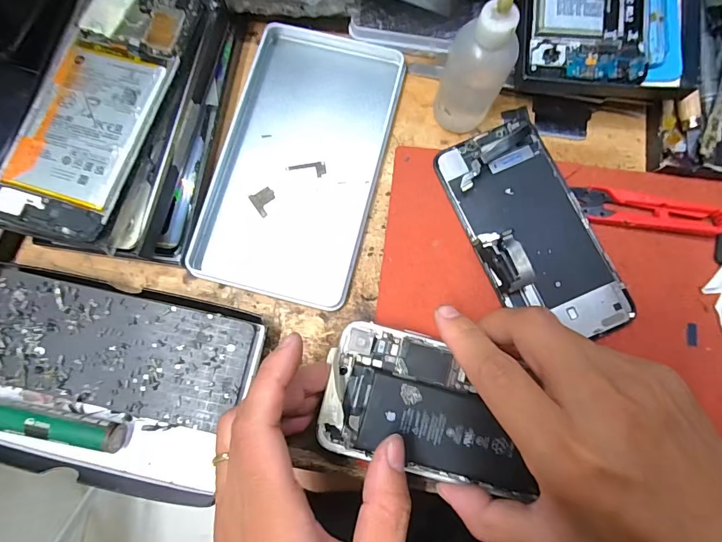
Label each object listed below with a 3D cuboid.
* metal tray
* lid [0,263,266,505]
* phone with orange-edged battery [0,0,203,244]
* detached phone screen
[{"bbox_3d":[-0.039,-0.074,0.274,0.103,0.014,0.183,14,80,2],"label":"metal tray"},{"bbox_3d":[-0.153,0.063,0.240,0.171,0.014,0.110,10,80,1],"label":"lid"},{"bbox_3d":[-0.152,-0.097,0.237,0.074,0.007,0.158,15,78,4],"label":"phone with orange-edged battery"},{"bbox_3d":[0.107,-0.025,0.258,0.073,0.013,0.142,-26,81,-5],"label":"detached phone screen"}]

